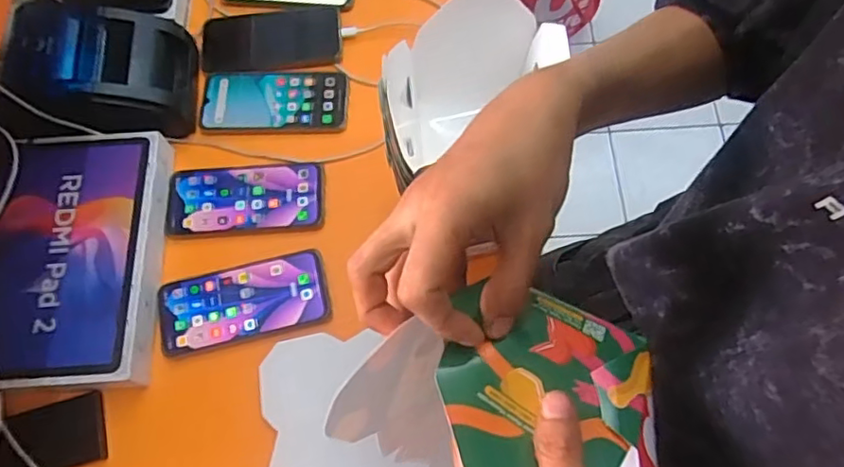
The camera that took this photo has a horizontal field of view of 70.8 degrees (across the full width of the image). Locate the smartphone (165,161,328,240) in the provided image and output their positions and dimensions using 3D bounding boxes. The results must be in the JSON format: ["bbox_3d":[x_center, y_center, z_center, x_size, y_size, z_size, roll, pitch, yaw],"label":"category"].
[{"bbox_3d":[-0.190,-0.040,0.644,0.163,0.009,0.081,-5,68,1],"label":"smartphone"}]

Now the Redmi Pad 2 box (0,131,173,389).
[{"bbox_3d":[-0.356,0.021,0.604,0.175,0.049,0.263,-3,68,2],"label":"Redmi Pad 2 box"}]

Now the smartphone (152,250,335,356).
[{"bbox_3d":[-0.181,0.069,0.603,0.167,0.006,0.079,-13,68,-2],"label":"smartphone"}]

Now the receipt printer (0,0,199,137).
[{"bbox_3d":[-0.343,-0.180,0.650,0.165,0.105,0.140,-6,68,1],"label":"receipt printer"}]

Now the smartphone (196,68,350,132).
[{"bbox_3d":[-0.173,-0.157,0.691,0.170,0.012,0.084,-1,68,3],"label":"smartphone"}]

